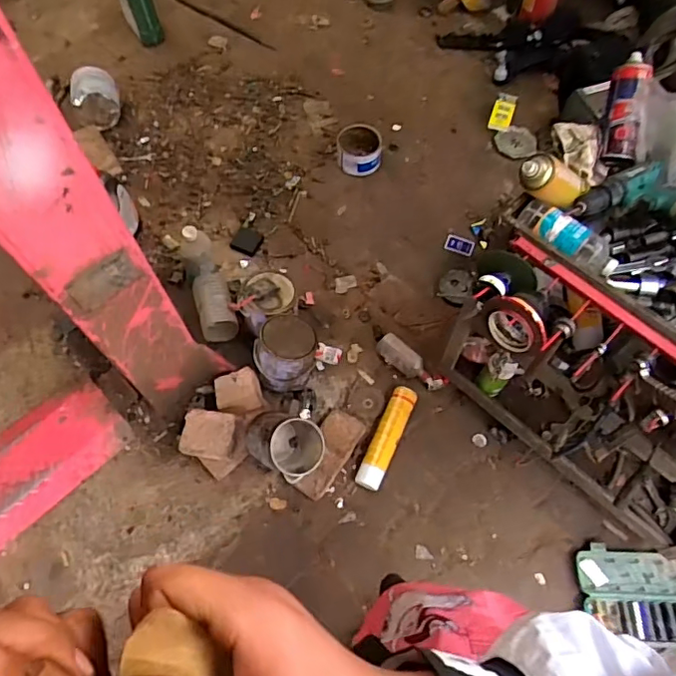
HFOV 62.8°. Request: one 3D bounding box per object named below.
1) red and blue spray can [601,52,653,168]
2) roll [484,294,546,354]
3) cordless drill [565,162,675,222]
[{"bbox_3d":[0.492,-0.389,0.948,0.050,0.063,0.183,6,94,4],"label":"red and blue spray can"},{"bbox_3d":[0.291,-0.022,0.906,0.033,0.115,0.112,-42,71,-18],"label":"roll"},{"bbox_3d":[0.497,-0.228,0.873,0.225,0.067,0.119,15,67,8],"label":"cordless drill"}]

